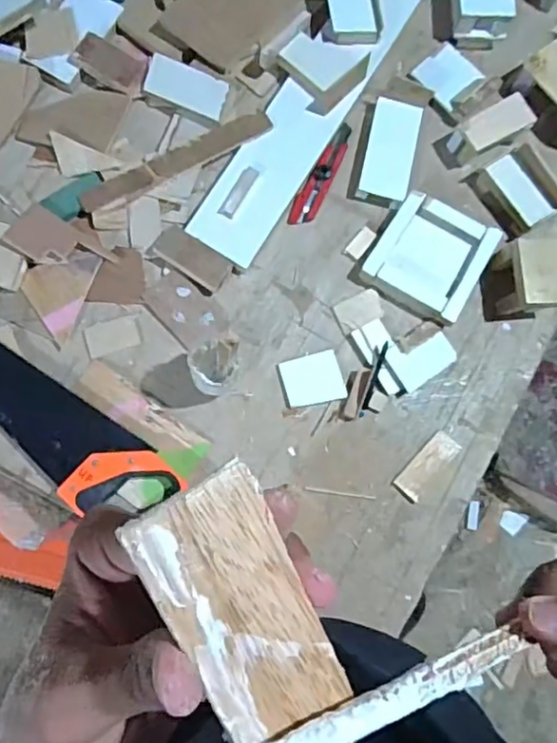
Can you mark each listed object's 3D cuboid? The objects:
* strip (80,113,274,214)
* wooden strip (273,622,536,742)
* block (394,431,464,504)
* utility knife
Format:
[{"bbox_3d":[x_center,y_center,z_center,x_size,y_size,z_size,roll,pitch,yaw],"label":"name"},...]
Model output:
[{"bbox_3d":[-0.135,-0.280,0.795,0.269,0.008,0.041,-30,84,-5],"label":"strip"},{"bbox_3d":[0.036,0.096,0.174,0.093,0.006,0.009,-14,83,-22],"label":"wooden strip"},{"bbox_3d":[0.192,0.123,0.763,0.039,0.004,0.095,44,84,4],"label":"block"},{"bbox_3d":[0.061,-0.272,0.816,0.033,0.018,0.162,27,83,2],"label":"utility knife"}]

